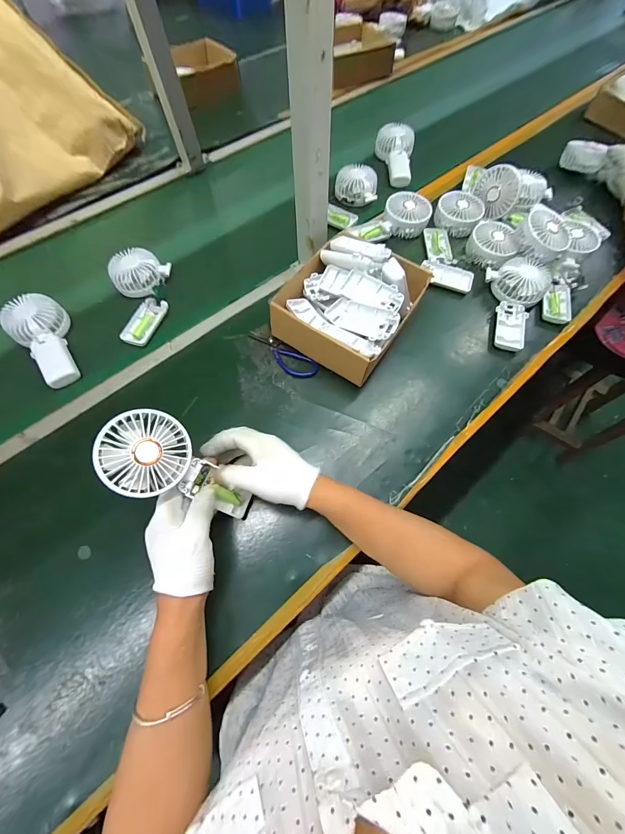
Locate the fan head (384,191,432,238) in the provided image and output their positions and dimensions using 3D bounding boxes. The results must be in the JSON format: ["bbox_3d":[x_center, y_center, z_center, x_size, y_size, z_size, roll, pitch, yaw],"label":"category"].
[{"bbox_3d":[0.182,-0.394,0.620,0.089,0.041,0.083,14,82,3],"label":"fan head"}]

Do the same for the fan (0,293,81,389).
[{"bbox_3d":[-0.428,-0.128,0.515,0.083,0.038,0.173,-38,69,-16],"label":"fan"}]

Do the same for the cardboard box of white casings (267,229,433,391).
[{"bbox_3d":[0.057,-0.181,0.506,0.188,0.087,0.210,30,68,14],"label":"cardboard box of white casings"}]

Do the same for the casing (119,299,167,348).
[{"bbox_3d":[-0.292,-0.165,0.556,0.042,0.023,0.094,16,65,8],"label":"casing"}]

